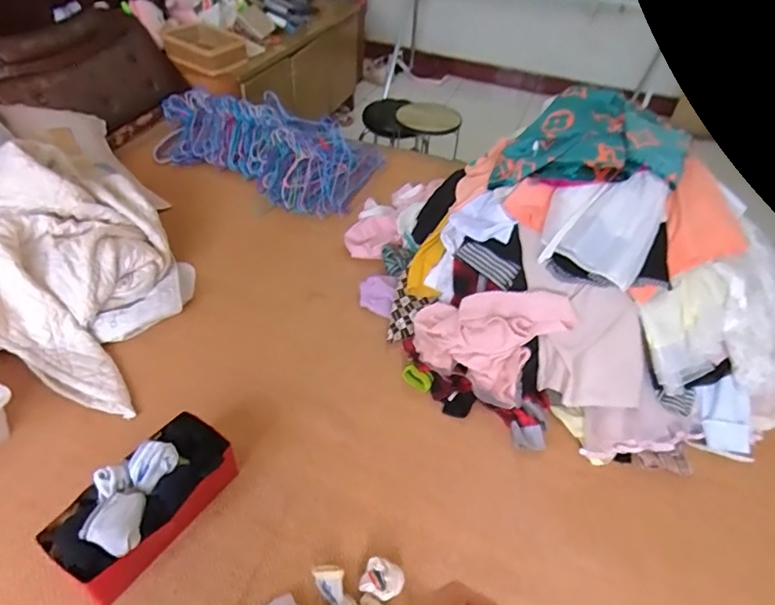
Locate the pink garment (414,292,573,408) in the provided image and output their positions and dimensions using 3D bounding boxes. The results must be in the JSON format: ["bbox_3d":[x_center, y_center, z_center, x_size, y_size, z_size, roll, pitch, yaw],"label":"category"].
[{"bbox_3d":[0.205,0.052,1.102,0.297,0.264,0.067,33,5,31],"label":"pink garment"}]

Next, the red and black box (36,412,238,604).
[{"bbox_3d":[-0.394,0.324,0.840,0.145,0.098,0.278,25,46,21],"label":"red and black box"}]

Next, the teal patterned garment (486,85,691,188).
[{"bbox_3d":[0.459,-0.365,1.158,0.390,0.144,0.268,11,43,8],"label":"teal patterned garment"}]

